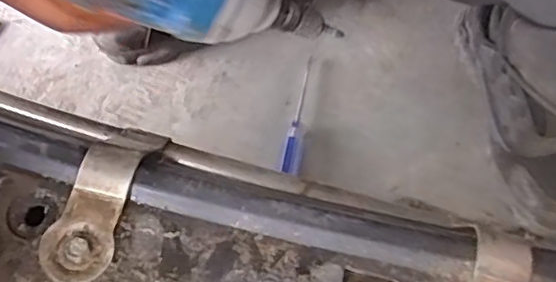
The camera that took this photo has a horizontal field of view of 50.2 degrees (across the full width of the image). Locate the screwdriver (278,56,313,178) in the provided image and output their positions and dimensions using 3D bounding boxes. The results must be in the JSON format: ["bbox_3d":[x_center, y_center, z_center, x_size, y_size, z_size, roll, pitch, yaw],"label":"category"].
[{"bbox_3d":[0.022,-0.026,0.633,0.018,0.019,0.149,5,63,10],"label":"screwdriver"}]

